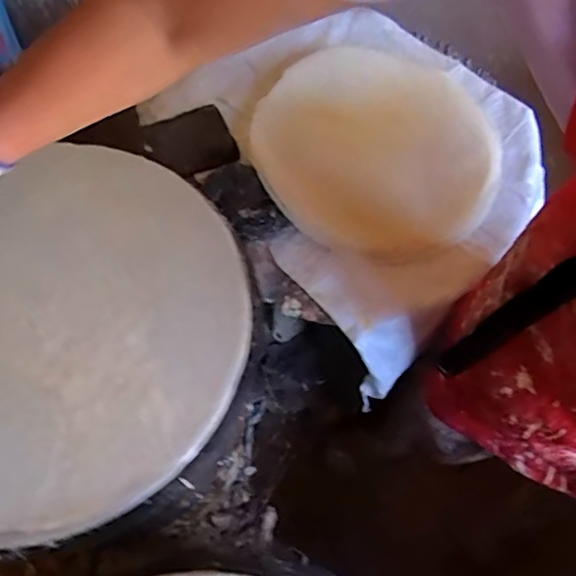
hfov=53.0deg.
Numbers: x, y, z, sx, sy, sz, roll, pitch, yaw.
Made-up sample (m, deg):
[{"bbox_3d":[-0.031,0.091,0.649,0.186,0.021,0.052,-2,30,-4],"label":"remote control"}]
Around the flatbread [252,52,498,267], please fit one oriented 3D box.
[{"bbox_3d":[0.138,-0.222,0.863,0.347,0.026,0.378,1,65,-3],"label":"flatbread"}]

